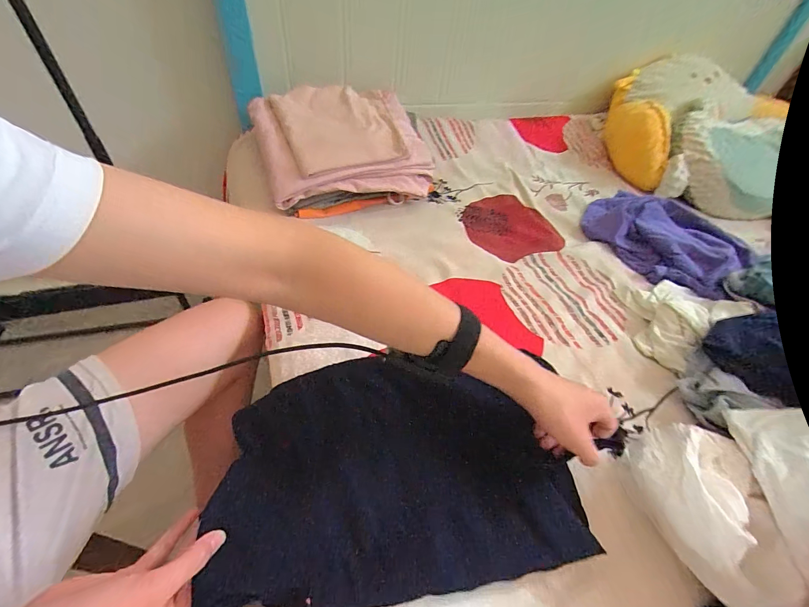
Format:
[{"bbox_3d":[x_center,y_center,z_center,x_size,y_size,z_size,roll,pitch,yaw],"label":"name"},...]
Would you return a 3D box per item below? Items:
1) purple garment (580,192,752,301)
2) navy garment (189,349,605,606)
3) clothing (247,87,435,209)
[{"bbox_3d":[0.536,-0.148,0.734,0.239,0.061,0.297,-31,58,-28],"label":"purple garment"},{"bbox_3d":[-0.008,0.168,0.384,0.361,0.057,0.233,-3,49,-8],"label":"navy garment"},{"bbox_3d":[-0.136,-0.350,0.754,0.337,0.103,0.300,-11,50,-14],"label":"clothing"}]

